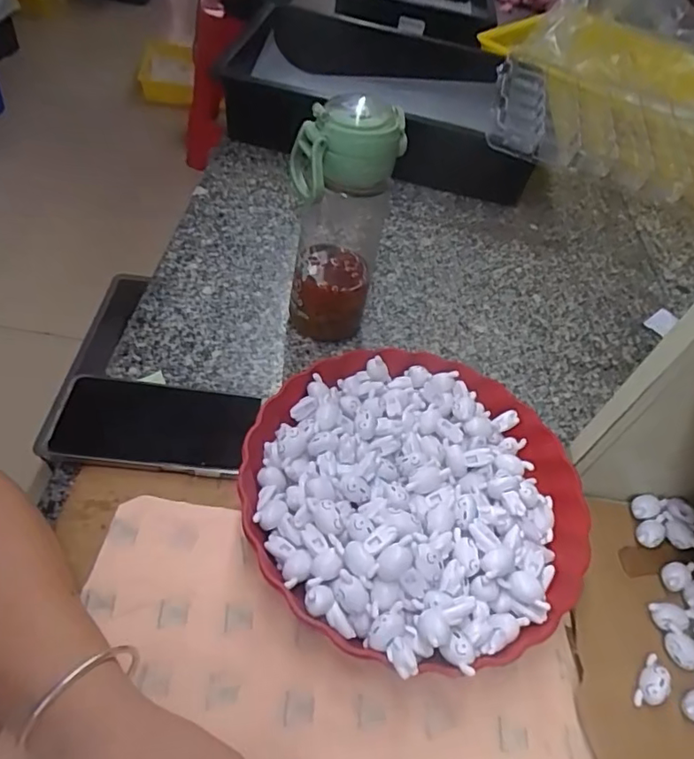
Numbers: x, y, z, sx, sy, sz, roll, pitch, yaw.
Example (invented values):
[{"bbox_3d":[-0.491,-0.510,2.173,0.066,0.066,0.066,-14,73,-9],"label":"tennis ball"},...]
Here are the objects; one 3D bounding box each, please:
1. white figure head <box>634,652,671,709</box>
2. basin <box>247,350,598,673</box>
[{"bbox_3d":[0.196,0.195,0.358,0.015,0.020,0.031,21,47,10],"label":"white figure head"},{"bbox_3d":[0.051,0.084,0.408,0.234,0.083,0.231,5,47,-5],"label":"basin"}]

